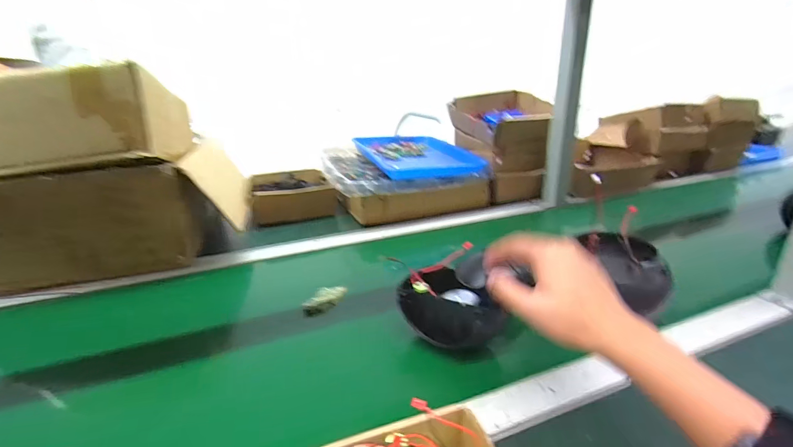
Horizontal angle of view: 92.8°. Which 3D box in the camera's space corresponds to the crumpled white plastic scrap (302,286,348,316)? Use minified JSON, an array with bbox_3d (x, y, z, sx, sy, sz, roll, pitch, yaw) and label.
[{"bbox_3d":[-0.101,0.108,0.540,0.032,0.017,0.072,9,25,25],"label":"crumpled white plastic scrap"}]

